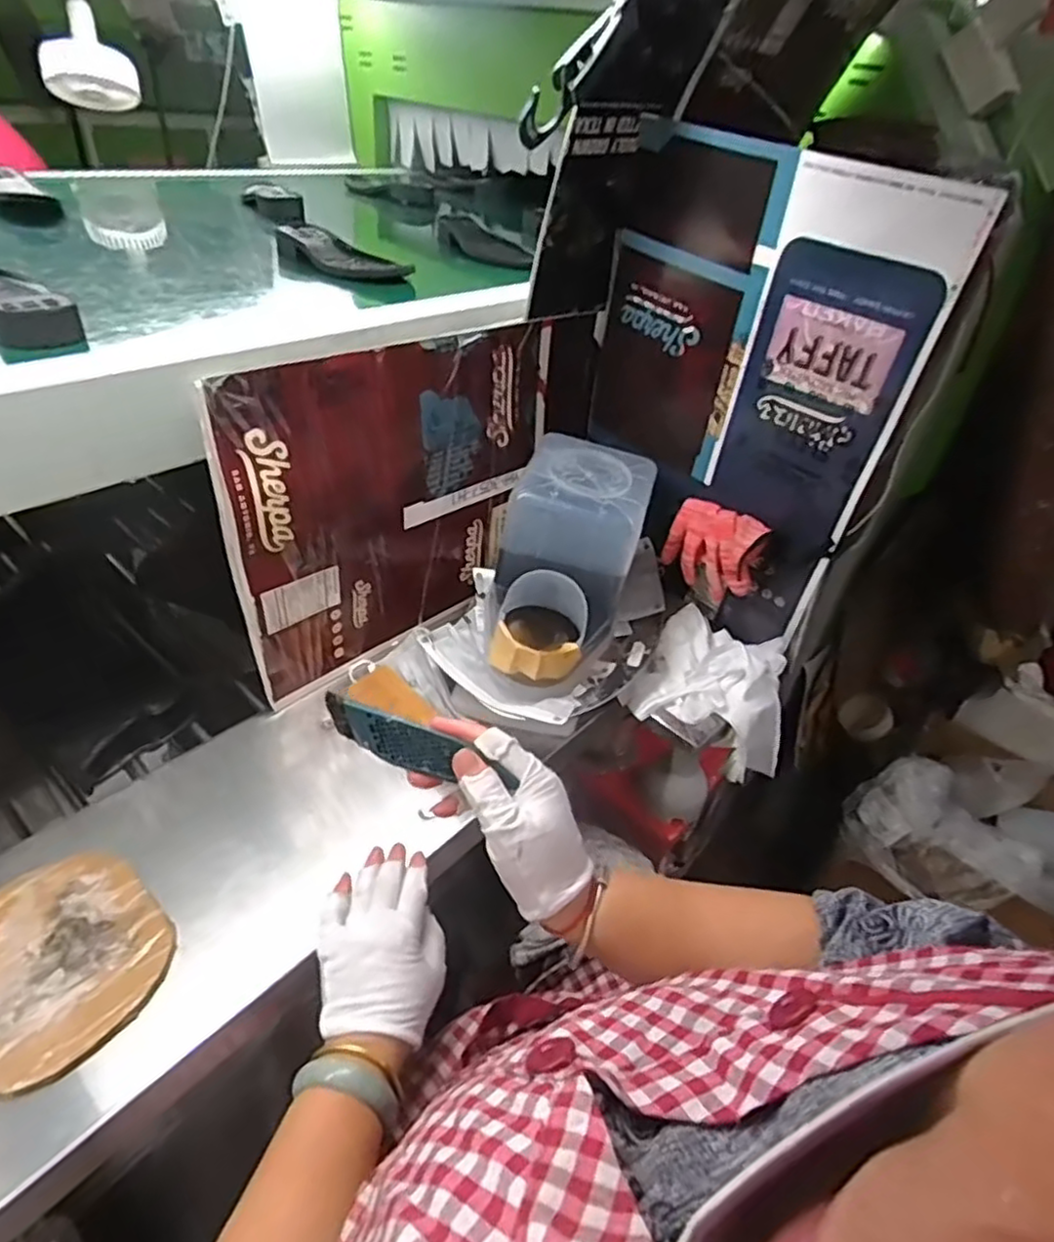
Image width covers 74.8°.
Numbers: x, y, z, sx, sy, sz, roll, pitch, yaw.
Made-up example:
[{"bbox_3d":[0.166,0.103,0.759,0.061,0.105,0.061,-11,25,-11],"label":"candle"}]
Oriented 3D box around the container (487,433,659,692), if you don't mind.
[{"bbox_3d":[0.039,-0.058,0.710,0.139,0.157,0.240,12,42,5],"label":"container"}]

